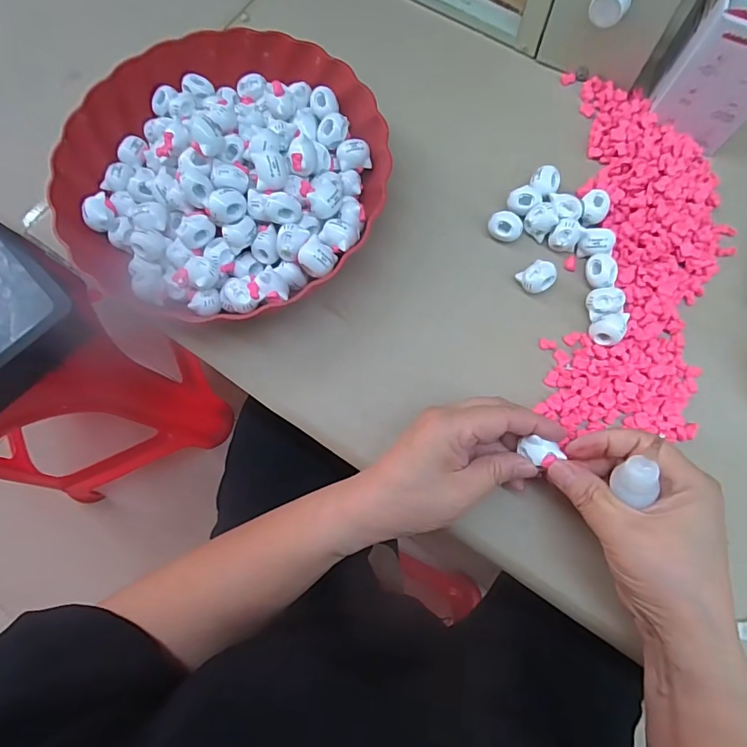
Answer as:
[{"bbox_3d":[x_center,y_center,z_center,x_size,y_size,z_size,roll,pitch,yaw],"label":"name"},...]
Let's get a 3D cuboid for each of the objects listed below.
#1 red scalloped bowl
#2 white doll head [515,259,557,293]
[{"bbox_3d":[-0.114,-0.156,0.356,0.241,0.069,0.233,0,75,1],"label":"red scalloped bowl"},{"bbox_3d":[0.123,-0.071,0.346,0.024,0.015,0.021,-31,77,-7],"label":"white doll head"}]

